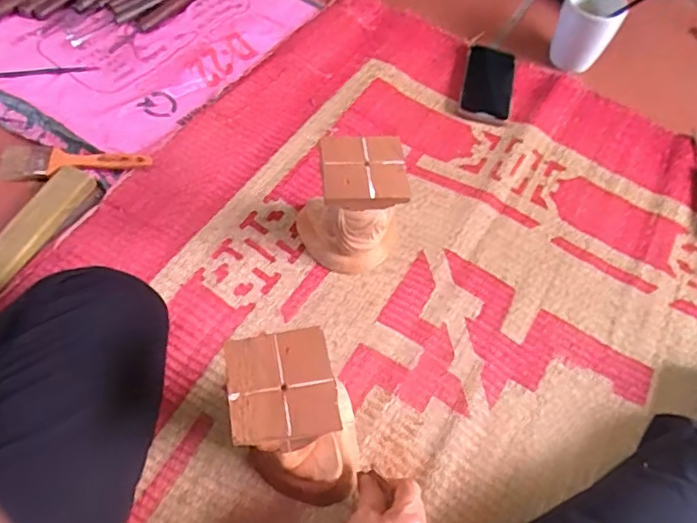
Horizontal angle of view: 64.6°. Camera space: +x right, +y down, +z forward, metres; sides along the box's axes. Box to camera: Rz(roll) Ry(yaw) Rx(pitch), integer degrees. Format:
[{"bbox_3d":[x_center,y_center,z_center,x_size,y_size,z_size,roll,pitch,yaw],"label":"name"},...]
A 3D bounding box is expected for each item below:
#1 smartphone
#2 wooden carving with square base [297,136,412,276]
[{"bbox_3d":[0.203,-0.260,0.802,0.070,0.009,0.135,12,60,4],"label":"smartphone"},{"bbox_3d":[0.001,-0.052,0.581,0.110,0.178,0.091,-1,60,-3],"label":"wooden carving with square base"}]

